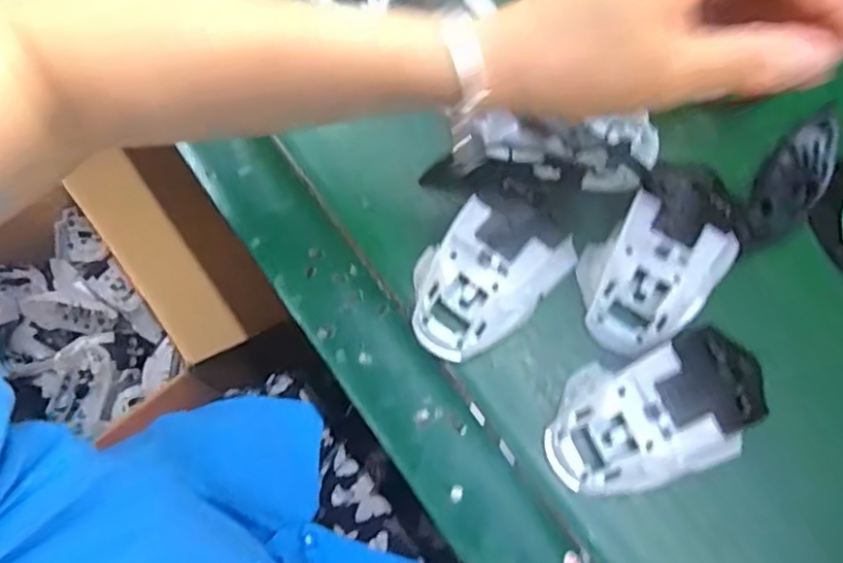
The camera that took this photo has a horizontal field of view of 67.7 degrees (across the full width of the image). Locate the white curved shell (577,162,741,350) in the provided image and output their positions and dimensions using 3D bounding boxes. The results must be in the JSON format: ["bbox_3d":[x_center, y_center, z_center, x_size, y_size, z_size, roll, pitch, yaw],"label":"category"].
[{"bbox_3d":[0.137,-0.013,0.346,0.073,0.036,0.113,42,79,10],"label":"white curved shell"}]

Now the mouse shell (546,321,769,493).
[{"bbox_3d":[0.122,0.068,0.325,0.111,0.036,0.064,-17,78,-8],"label":"mouse shell"}]

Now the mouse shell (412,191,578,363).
[{"bbox_3d":[0.034,-0.003,0.348,0.092,0.036,0.063,-42,83,-12],"label":"mouse shell"}]

